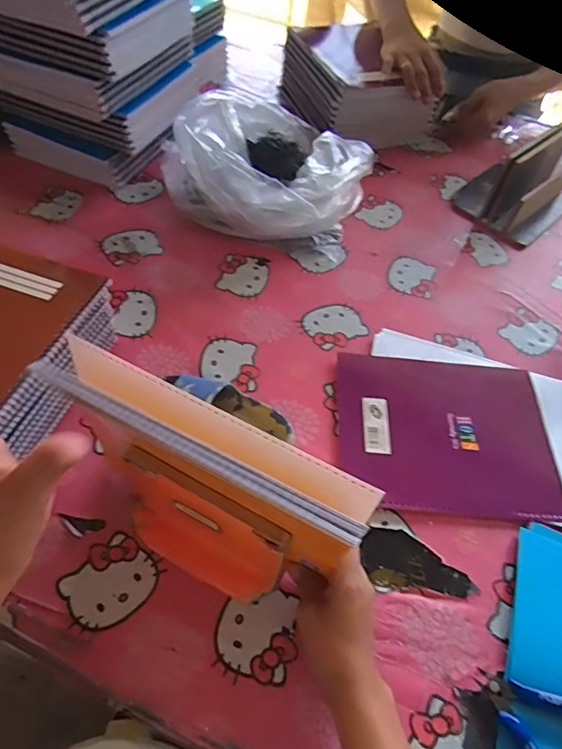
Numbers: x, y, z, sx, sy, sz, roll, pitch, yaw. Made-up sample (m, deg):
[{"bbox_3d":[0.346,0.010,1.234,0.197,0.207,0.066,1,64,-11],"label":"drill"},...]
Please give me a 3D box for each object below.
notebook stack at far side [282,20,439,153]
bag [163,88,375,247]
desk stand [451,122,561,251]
[{"bbox_3d":[0.136,-0.542,0.934,0.195,0.117,0.288,-16,57,-16],"label":"notebook stack at far side"},{"bbox_3d":[-0.025,-0.315,0.737,0.295,0.154,0.228,36,59,19],"label":"bag"},{"bbox_3d":[0.414,-0.337,0.817,0.199,0.124,0.157,-37,65,-27],"label":"desk stand"}]

